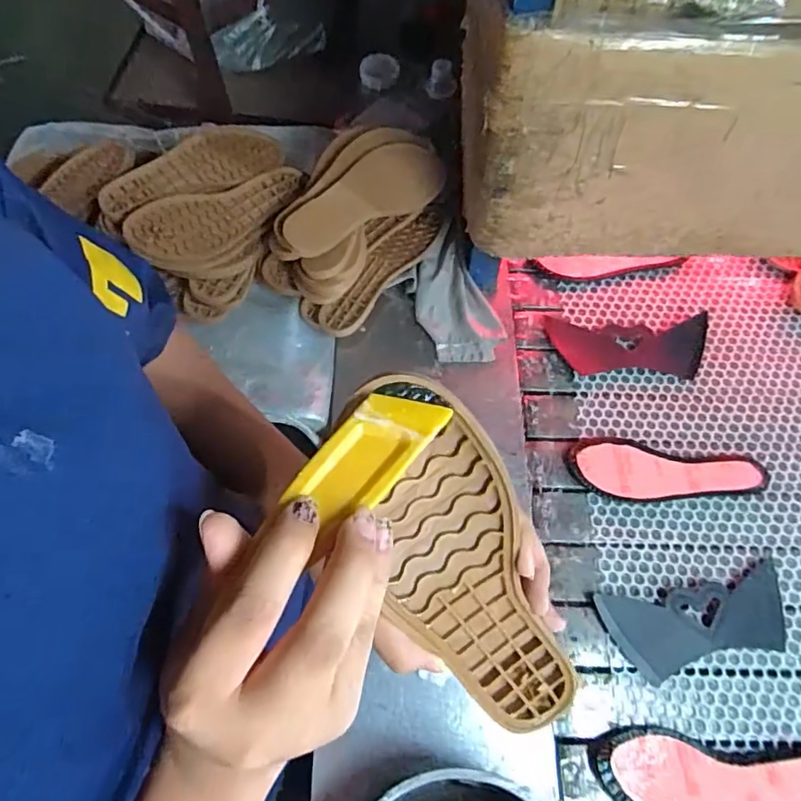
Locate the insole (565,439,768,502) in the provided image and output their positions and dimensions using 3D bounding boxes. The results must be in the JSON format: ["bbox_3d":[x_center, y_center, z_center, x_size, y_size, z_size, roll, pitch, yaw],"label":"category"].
[{"bbox_3d":[0.326,0.091,0.673,0.230,0.011,0.074,9,66,4],"label":"insole"}]

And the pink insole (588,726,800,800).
[{"bbox_3d":[0.317,0.375,0.545,0.240,0.017,0.082,0,66,-1],"label":"pink insole"}]

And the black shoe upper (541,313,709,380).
[{"bbox_3d":[0.318,-0.075,0.756,0.219,0.008,0.090,1,66,0],"label":"black shoe upper"}]

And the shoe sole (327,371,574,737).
[{"bbox_3d":[0.034,0.097,0.284,0.071,0.240,0.016,-26,24,-11],"label":"shoe sole"}]

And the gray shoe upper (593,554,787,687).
[{"bbox_3d":[0.336,0.240,0.607,0.208,0.011,0.100,-16,67,-7],"label":"gray shoe upper"}]

